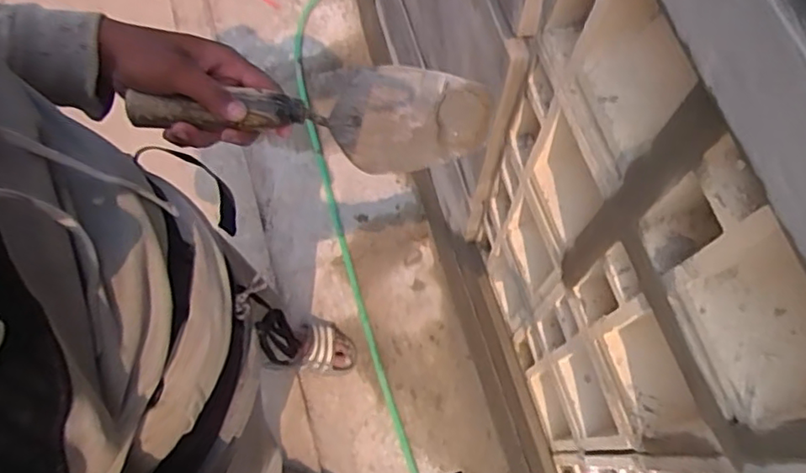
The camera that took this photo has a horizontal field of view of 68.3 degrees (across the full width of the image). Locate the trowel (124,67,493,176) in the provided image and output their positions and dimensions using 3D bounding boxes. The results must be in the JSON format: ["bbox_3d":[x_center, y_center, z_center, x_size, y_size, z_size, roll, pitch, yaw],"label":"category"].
[{"bbox_3d":[-0.073,-0.105,0.495,0.283,0.051,0.090,1,69,-9],"label":"trowel"}]

